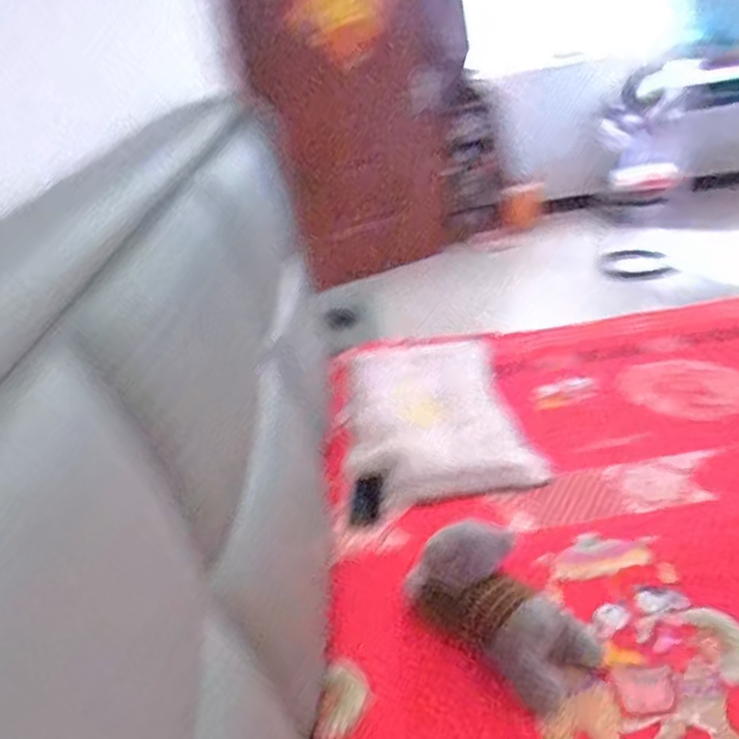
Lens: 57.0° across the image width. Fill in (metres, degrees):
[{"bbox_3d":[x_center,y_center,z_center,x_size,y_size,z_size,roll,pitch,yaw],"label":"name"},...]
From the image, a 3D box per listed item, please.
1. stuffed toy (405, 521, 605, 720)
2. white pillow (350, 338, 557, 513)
[{"bbox_3d":[0.208,0.353,1.028,0.253,0.140,0.169,18,38,42],"label":"stuffed toy"},{"bbox_3d":[0.146,0.069,1.624,0.399,0.097,0.628,-9,28,1],"label":"white pillow"}]

